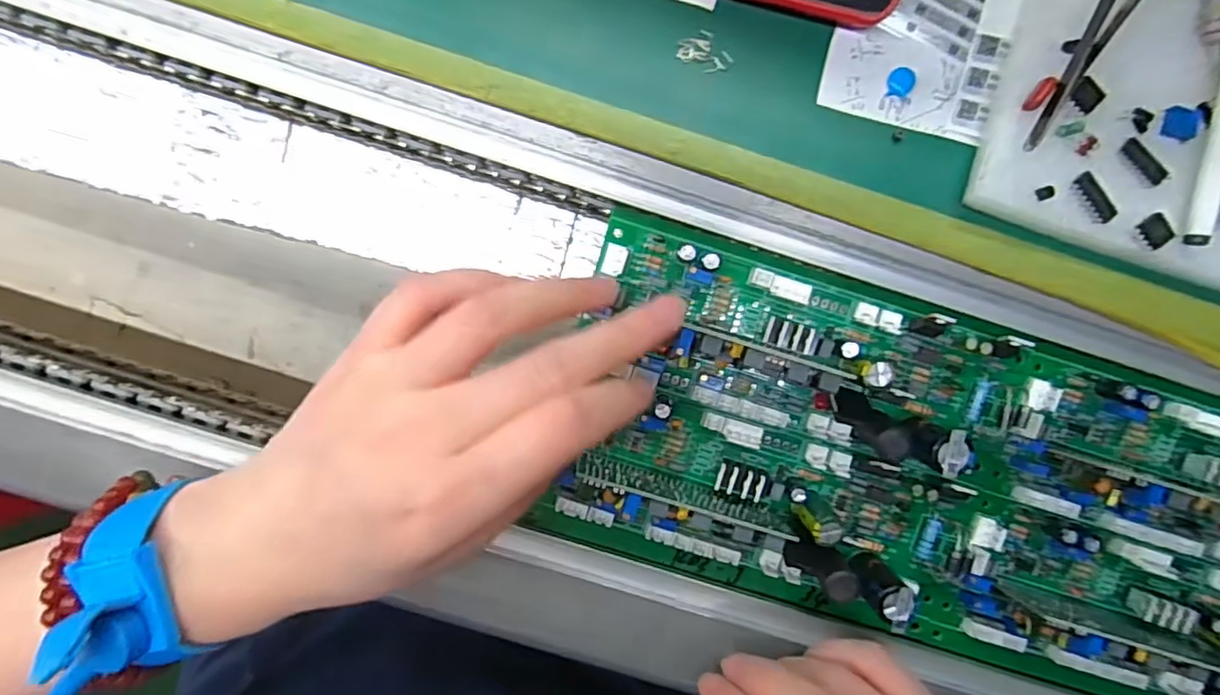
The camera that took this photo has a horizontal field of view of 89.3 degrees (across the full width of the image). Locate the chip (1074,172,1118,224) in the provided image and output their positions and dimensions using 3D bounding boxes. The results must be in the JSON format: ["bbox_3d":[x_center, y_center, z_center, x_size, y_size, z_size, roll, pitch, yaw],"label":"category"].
[{"bbox_3d":[0.172,-0.053,0.219,0.009,0.004,0.019,-34,98,6],"label":"chip"}]

